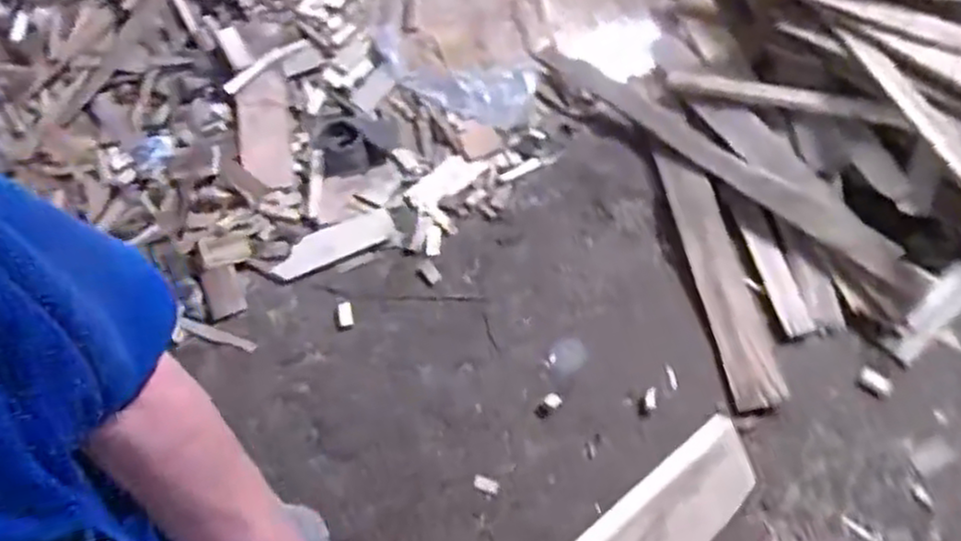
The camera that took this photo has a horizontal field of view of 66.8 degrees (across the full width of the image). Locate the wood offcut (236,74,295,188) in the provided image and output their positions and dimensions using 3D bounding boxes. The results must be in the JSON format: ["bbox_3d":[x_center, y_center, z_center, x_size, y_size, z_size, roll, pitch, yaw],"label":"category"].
[{"bbox_3d":[-0.553,-0.363,1.861,0.126,0.026,0.316,-2,76,-17],"label":"wood offcut"}]

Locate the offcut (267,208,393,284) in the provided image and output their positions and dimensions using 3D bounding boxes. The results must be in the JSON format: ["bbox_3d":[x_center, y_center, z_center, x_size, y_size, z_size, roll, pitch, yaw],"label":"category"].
[{"bbox_3d":[-0.356,-0.065,1.775,0.297,0.019,0.096,-23,61,-9],"label":"offcut"}]

